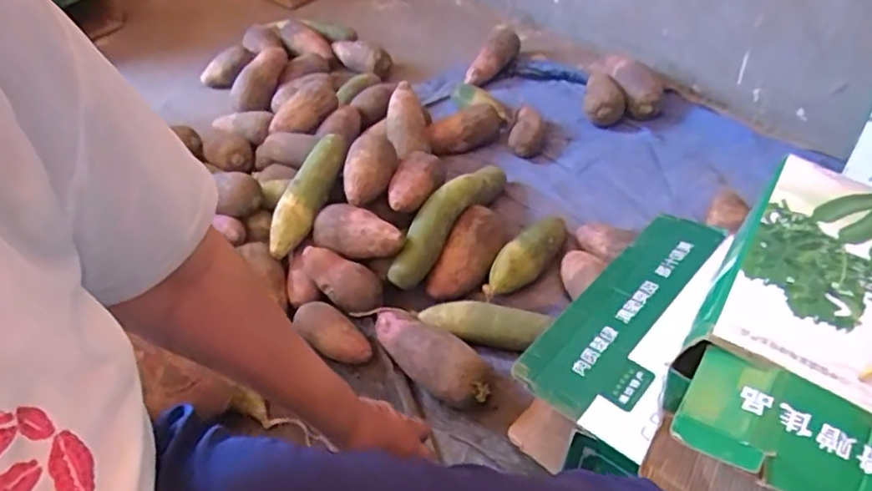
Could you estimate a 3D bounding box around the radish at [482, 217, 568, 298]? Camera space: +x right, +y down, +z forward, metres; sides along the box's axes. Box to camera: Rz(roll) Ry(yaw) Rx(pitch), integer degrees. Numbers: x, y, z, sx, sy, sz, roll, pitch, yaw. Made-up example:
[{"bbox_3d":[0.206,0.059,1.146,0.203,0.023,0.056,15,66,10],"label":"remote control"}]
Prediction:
[{"bbox_3d":[0.139,0.017,0.999,0.063,0.051,0.173,23,49,26],"label":"radish"}]

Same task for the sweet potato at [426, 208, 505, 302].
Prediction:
[{"bbox_3d":[0.050,0.011,0.985,0.070,0.055,0.164,26,73,29],"label":"sweet potato"}]

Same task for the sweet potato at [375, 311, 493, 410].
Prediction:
[{"bbox_3d":[-0.010,0.136,0.860,0.075,0.053,0.192,-33,50,-27],"label":"sweet potato"}]

